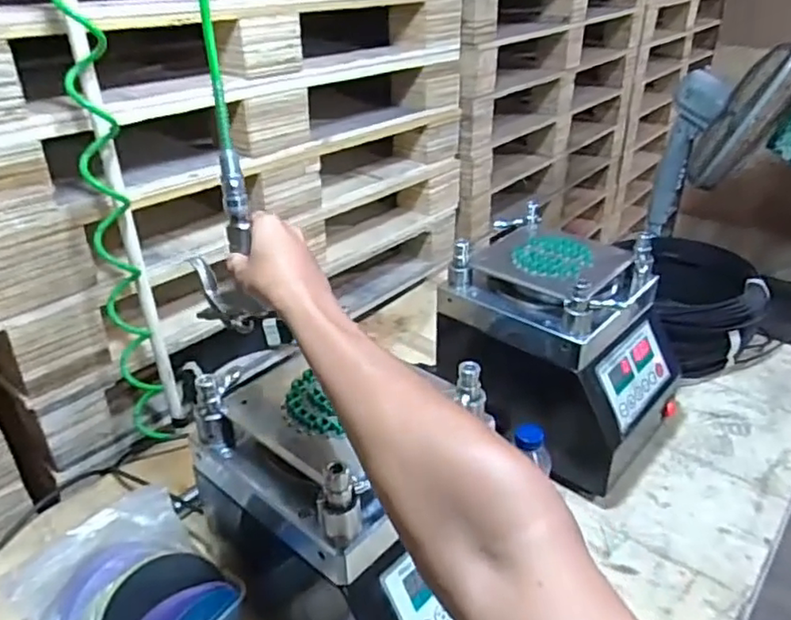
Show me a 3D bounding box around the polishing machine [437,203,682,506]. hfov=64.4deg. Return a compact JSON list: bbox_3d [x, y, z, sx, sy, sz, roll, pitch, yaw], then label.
[{"bbox_3d":[0.241,0.048,0.908,0.285,0.278,0.235,25,40,36],"label":"polishing machine"}]

